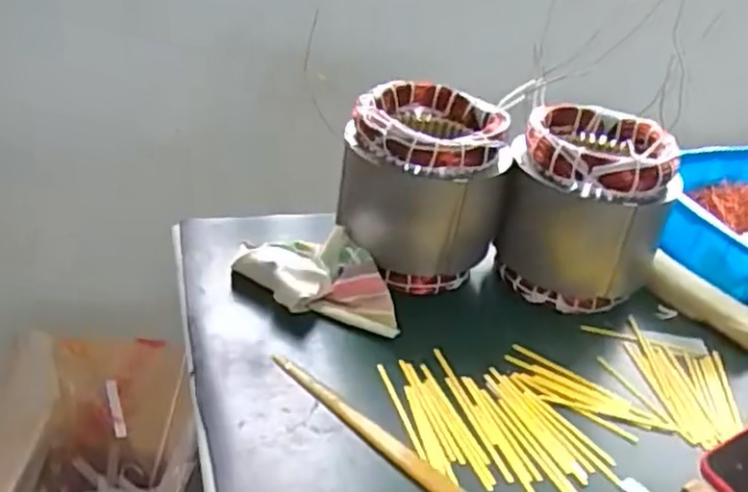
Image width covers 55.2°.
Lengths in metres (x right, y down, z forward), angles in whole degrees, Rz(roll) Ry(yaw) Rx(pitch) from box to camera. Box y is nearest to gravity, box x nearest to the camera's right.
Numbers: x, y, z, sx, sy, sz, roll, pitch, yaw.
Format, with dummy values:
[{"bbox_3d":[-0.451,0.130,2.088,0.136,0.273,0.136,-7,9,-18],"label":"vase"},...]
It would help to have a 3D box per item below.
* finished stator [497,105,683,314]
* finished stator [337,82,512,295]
[{"bbox_3d":[0.207,-0.035,0.705,0.148,0.167,0.130,16,32,14],"label":"finished stator"},{"bbox_3d":[0.046,-0.053,0.699,0.150,0.173,0.135,9,31,2],"label":"finished stator"}]

